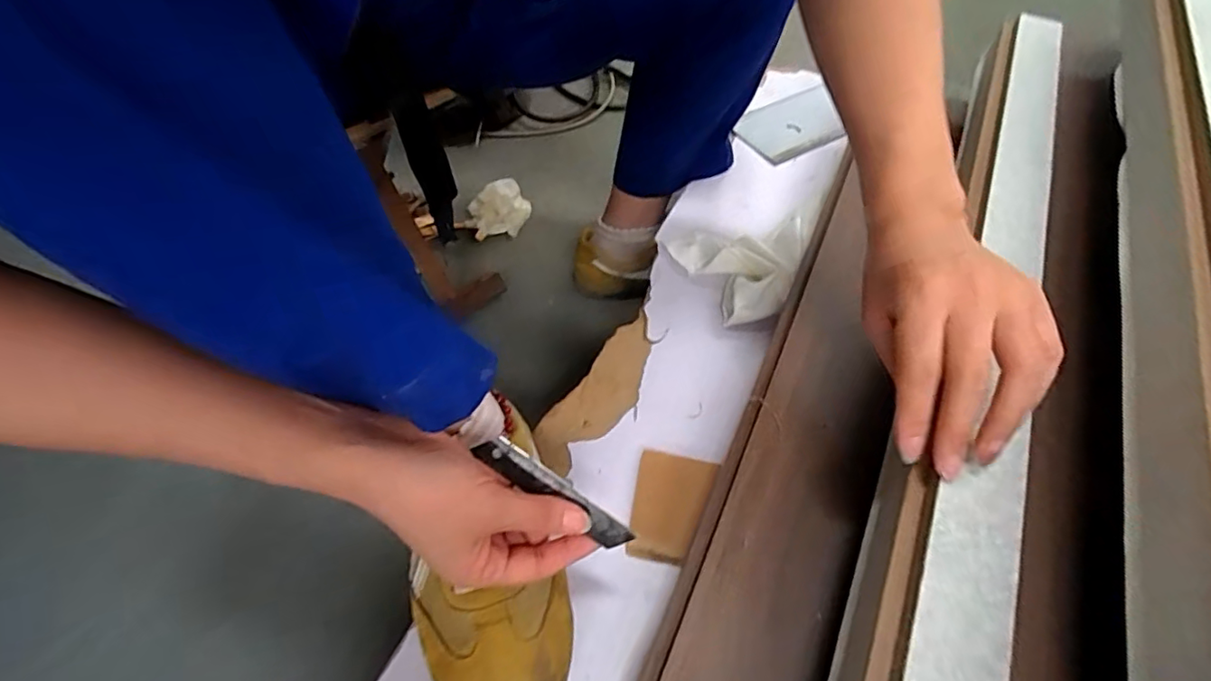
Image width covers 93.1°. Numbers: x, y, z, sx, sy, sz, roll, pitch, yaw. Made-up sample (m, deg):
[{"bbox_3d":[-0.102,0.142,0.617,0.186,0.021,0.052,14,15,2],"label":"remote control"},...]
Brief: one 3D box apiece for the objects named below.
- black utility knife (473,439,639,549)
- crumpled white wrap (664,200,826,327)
[{"bbox_3d":[-0.027,0.085,0.322,0.099,0.014,0.018,36,58,-9],"label":"black utility knife"},{"bbox_3d":[0.131,-0.092,0.576,0.123,0.038,0.158,25,58,14],"label":"crumpled white wrap"}]

